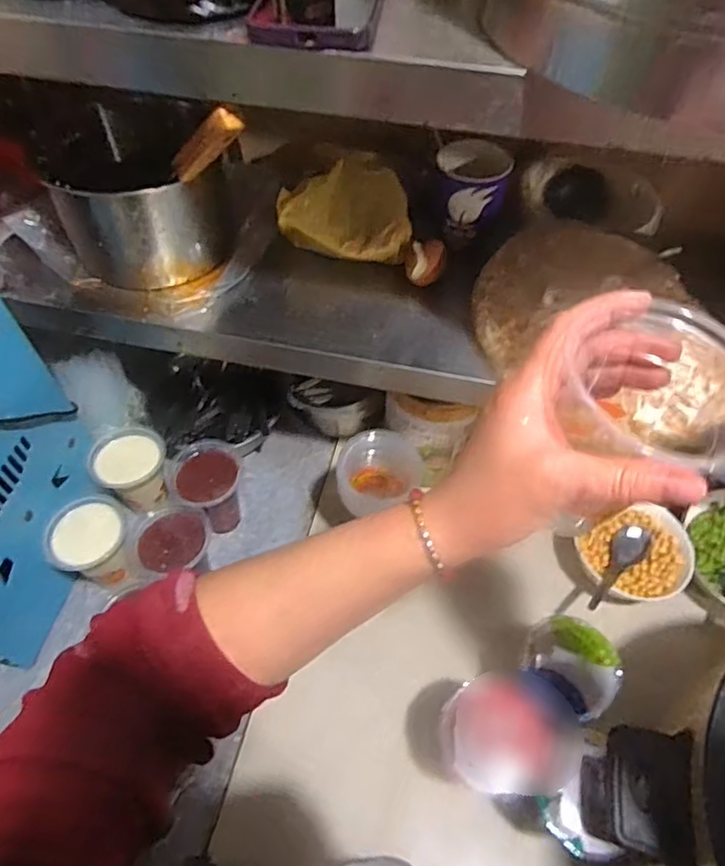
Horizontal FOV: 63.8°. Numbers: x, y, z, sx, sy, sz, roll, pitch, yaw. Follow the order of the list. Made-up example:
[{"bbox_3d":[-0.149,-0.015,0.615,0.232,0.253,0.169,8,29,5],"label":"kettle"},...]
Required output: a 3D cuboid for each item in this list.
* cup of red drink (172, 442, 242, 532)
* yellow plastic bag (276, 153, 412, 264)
[{"bbox_3d":[-0.190,0.075,0.752,0.079,0.123,0.077,1,54,-1],"label":"cup of red drink"},{"bbox_3d":[-0.020,-0.256,0.667,0.147,0.067,0.119,1,54,0],"label":"yellow plastic bag"}]

